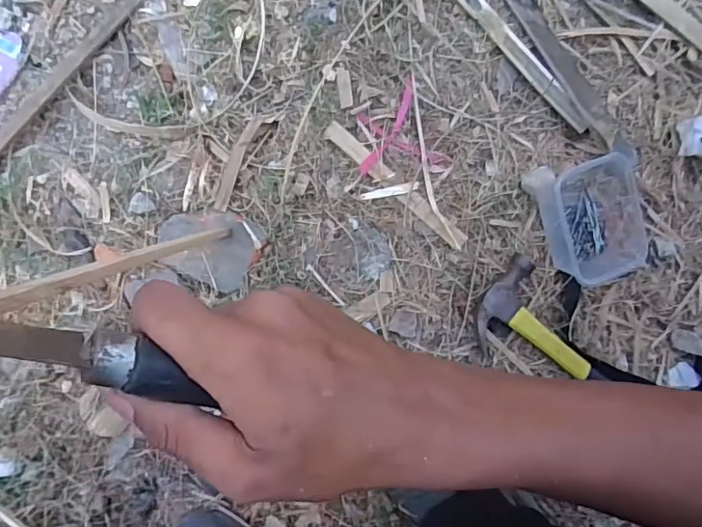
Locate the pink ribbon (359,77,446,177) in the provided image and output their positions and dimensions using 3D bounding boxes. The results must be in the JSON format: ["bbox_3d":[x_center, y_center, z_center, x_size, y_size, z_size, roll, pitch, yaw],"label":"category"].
[{"bbox_3d":[0.040,-0.120,0.512,0.081,0.013,0.086,-27,96,-2],"label":"pink ribbon"}]

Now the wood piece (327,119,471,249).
[{"bbox_3d":[0.043,-0.074,0.514,0.171,0.011,0.017,41,90,-6],"label":"wood piece"}]

